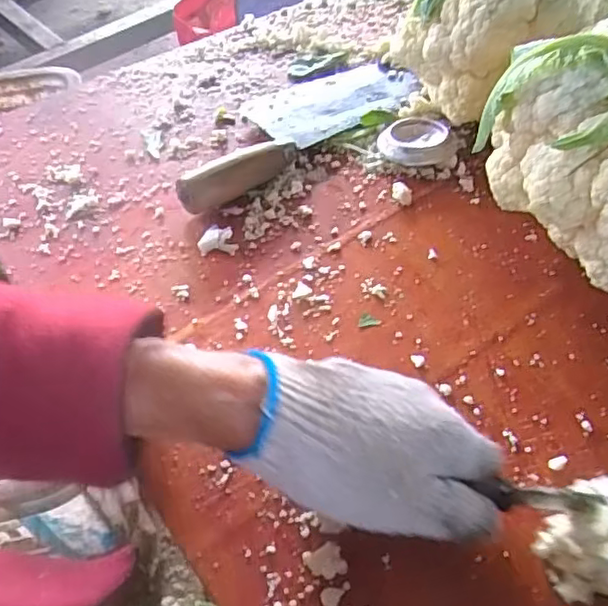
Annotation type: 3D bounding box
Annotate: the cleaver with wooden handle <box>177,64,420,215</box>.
[{"bbox_3d":[-0.011,-0.156,0.530,0.249,0.030,0.093,-34,59,-23],"label":"cleaver with wooden handle"}]

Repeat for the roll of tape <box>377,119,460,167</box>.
[{"bbox_3d":[0.091,-0.133,0.518,0.061,0.022,0.061,-1,53,1],"label":"roll of tape"}]

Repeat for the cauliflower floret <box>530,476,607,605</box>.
[{"bbox_3d":[0.138,0.113,0.303,0.047,0.037,0.043,-1,53,1],"label":"cauliflower floret"}]

